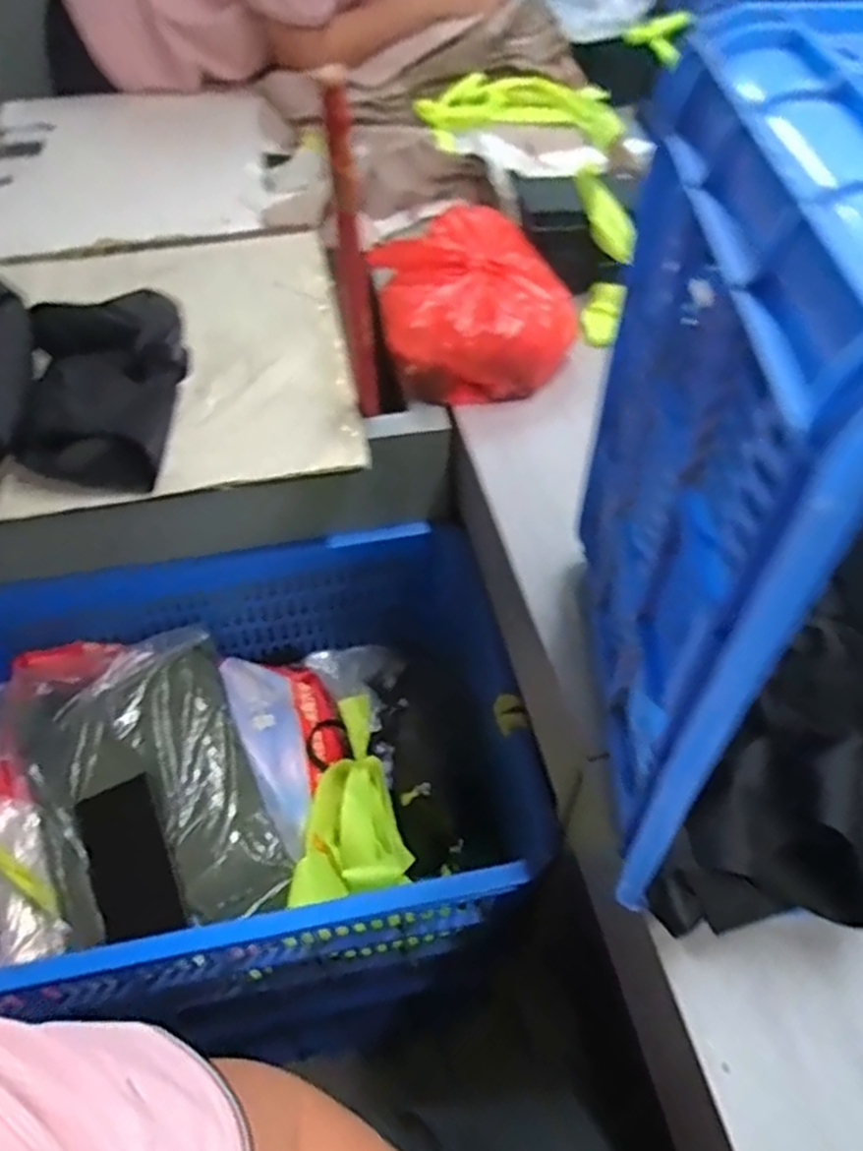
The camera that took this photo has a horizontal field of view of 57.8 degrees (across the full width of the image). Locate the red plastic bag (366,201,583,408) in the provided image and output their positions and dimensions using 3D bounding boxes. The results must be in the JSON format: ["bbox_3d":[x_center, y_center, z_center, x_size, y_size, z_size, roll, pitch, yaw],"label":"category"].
[{"bbox_3d":[0.048,-0.308,0.853,0.199,0.097,0.229,-6,51,-4],"label":"red plastic bag"}]

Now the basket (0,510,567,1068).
[{"bbox_3d":[-0.226,0.218,0.852,0.623,0.262,0.414,-8,51,-6],"label":"basket"}]

